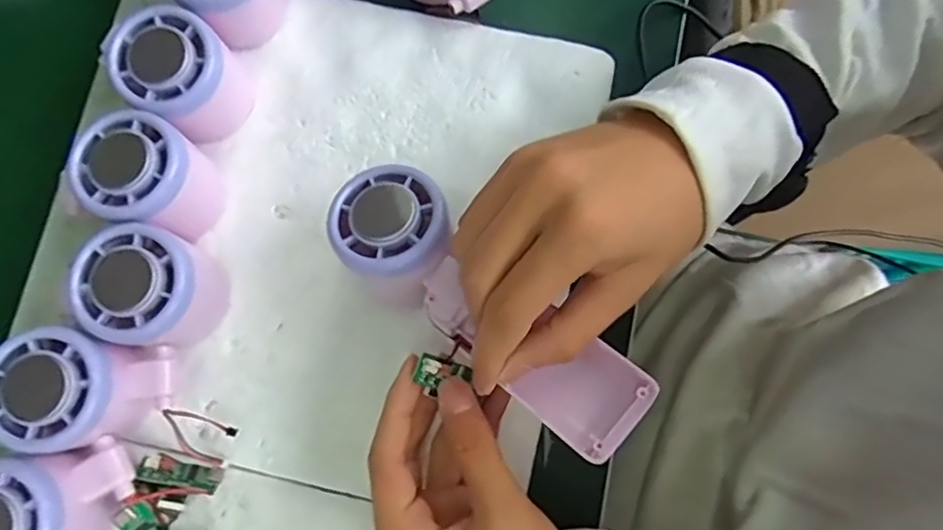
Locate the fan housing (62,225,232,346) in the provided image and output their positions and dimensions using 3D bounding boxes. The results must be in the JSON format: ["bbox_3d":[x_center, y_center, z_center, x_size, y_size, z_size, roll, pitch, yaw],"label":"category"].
[{"bbox_3d":[-0.158,0.013,0.315,0.054,0.060,0.057,24,81,5],"label":"fan housing"}]

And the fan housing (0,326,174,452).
[{"bbox_3d":[-0.183,0.062,0.306,0.071,0.060,0.056,8,80,2],"label":"fan housing"}]

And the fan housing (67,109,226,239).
[{"bbox_3d":[-0.165,-0.045,0.327,0.054,0.057,0.053,0,80,1],"label":"fan housing"}]

